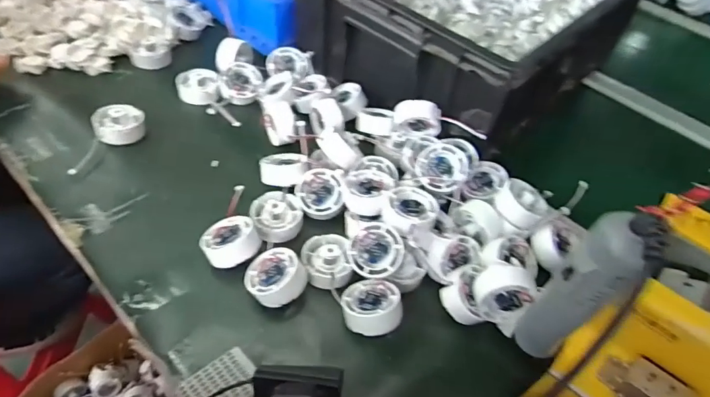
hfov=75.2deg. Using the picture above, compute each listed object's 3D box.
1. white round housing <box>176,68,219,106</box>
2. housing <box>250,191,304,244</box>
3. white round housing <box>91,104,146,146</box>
[{"bbox_3d":[-0.221,-0.159,0.650,0.055,0.025,0.055,-12,53,-16],"label":"white round housing"},{"bbox_3d":[-0.086,0.015,0.512,0.053,0.030,0.063,-12,53,-16],"label":"housing"},{"bbox_3d":[-0.301,-0.095,0.591,0.059,0.028,0.059,3,50,-4],"label":"white round housing"}]

